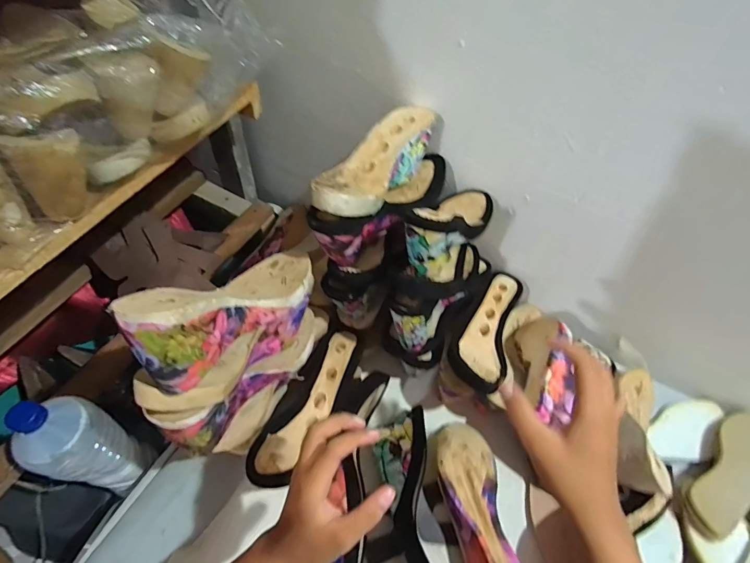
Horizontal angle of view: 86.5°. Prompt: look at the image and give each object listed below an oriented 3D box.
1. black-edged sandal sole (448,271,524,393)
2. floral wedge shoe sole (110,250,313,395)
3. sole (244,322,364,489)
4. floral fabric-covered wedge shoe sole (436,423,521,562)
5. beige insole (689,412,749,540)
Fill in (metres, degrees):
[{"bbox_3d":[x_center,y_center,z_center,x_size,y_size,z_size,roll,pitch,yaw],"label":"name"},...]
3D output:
[{"bbox_3d":[0.174,0.061,0.611,0.082,0.041,0.221,20,56,10],"label":"black-edged sandal sole"},{"bbox_3d":[-0.150,0.041,0.410,0.075,0.114,0.241,22,14,11],"label":"floral wedge shoe sole"},{"bbox_3d":[-0.082,0.154,0.522,0.079,0.049,0.227,22,56,11],"label":"sole"},{"bbox_3d":[0.128,0.301,0.519,0.073,0.080,0.225,-1,55,-5],"label":"floral fabric-covered wedge shoe sole"},{"bbox_3d":[0.517,0.268,0.569,0.230,0.032,0.079,-29,62,-23],"label":"beige insole"}]

